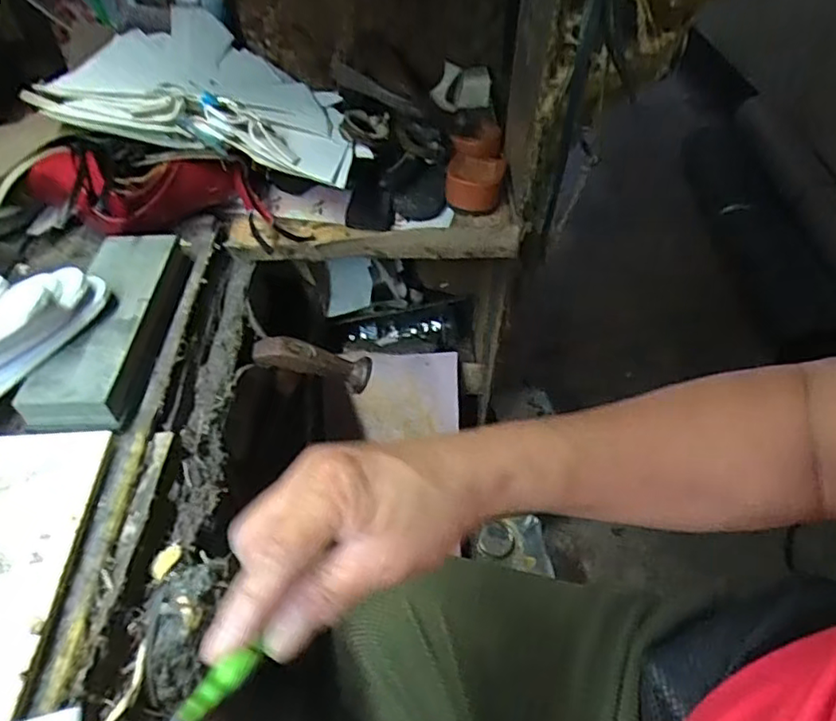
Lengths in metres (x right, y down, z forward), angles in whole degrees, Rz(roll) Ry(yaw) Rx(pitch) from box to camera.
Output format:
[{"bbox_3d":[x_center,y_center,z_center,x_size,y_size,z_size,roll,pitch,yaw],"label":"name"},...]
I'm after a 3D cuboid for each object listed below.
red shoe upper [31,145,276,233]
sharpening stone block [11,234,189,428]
[{"bbox_3d":[-0.233,-0.147,0.550,0.183,0.060,0.082,-8,45,-30],"label":"red shoe upper"},{"bbox_3d":[-0.225,-0.032,0.464,0.064,0.027,0.186,3,47,2],"label":"sharpening stone block"}]

